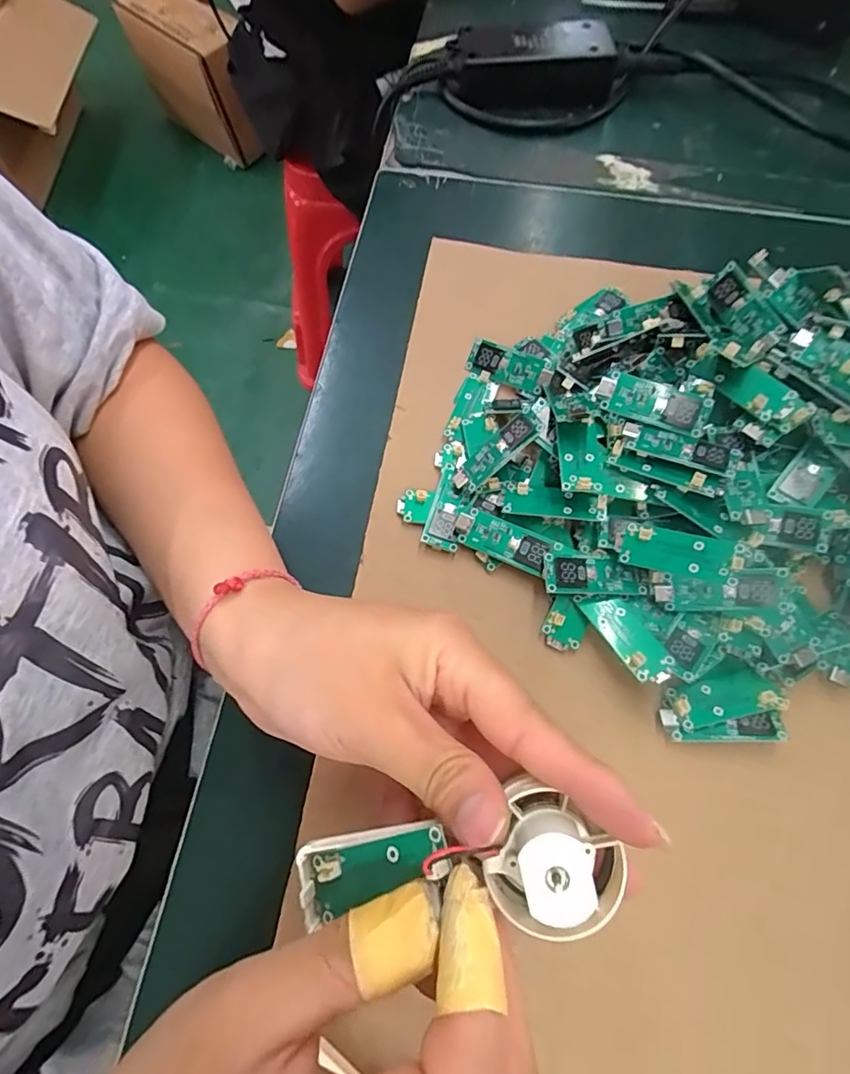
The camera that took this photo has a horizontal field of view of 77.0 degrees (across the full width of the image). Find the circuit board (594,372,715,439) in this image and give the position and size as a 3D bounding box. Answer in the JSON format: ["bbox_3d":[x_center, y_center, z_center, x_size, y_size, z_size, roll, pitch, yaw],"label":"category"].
[{"bbox_3d":[0.108,-0.063,0.252,0.052,0.006,0.018,21,69,6],"label":"circuit board"}]

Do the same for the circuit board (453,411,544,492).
[{"bbox_3d":[0.035,-0.042,0.265,0.050,0.006,0.014,-42,73,18],"label":"circuit board"}]

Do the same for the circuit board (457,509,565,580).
[{"bbox_3d":[0.039,0.002,0.259,0.049,0.004,0.019,24,84,14],"label":"circuit board"}]

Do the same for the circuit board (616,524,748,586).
[{"bbox_3d":[0.111,0.007,0.235,0.045,0.005,0.018,15,88,26],"label":"circuit board"}]

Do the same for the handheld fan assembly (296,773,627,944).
[{"bbox_3d":[0.006,0.088,0.147,0.090,0.024,0.035,-9,68,16],"label":"handheld fan assembly"}]

